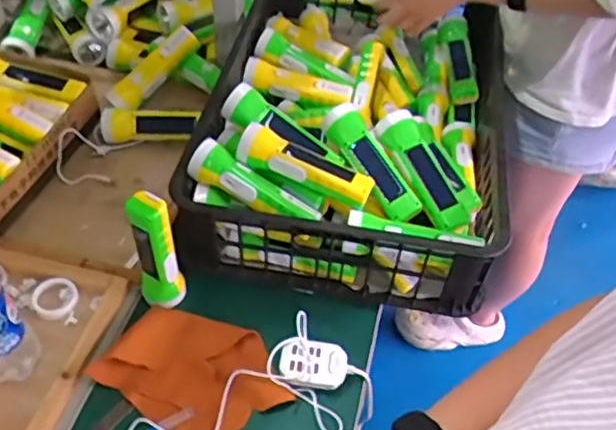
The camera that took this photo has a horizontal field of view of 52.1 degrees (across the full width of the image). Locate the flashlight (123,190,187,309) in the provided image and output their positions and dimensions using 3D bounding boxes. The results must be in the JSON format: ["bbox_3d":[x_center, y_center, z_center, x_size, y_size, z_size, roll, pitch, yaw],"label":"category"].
[{"bbox_3d":[-0.178,0.046,0.743,0.048,0.170,0.046,-13,49,-13],"label":"flashlight"}]

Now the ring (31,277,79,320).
[{"bbox_3d":[-0.315,0.103,0.786,0.058,0.012,0.054,1,47,-1],"label":"ring"}]

